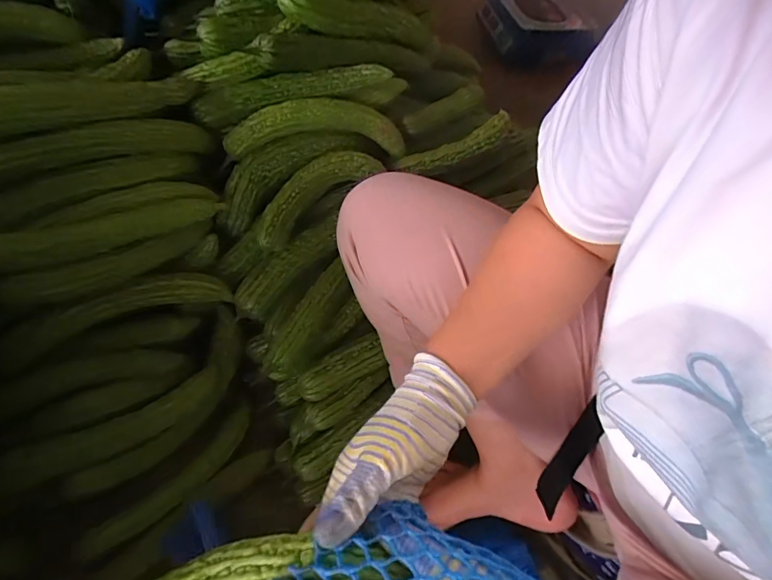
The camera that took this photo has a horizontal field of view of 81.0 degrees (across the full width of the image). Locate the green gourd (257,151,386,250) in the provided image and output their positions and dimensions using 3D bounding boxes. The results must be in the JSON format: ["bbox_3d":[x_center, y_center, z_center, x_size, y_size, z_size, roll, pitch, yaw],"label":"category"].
[{"bbox_3d":[-0.096,-0.131,0.617,0.201,0.056,0.049,-41,66,-15],"label":"green gourd"}]

